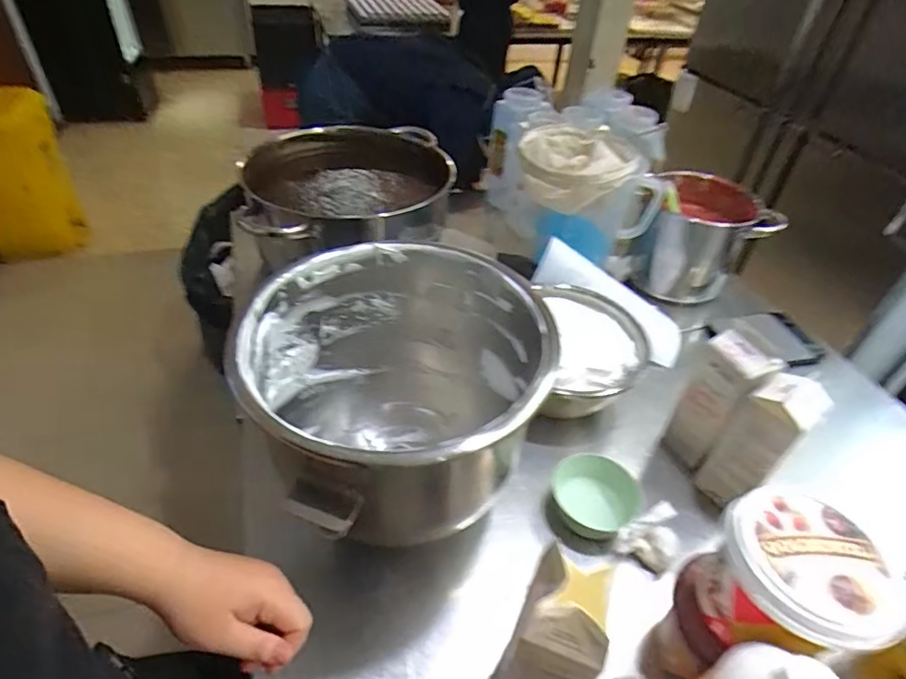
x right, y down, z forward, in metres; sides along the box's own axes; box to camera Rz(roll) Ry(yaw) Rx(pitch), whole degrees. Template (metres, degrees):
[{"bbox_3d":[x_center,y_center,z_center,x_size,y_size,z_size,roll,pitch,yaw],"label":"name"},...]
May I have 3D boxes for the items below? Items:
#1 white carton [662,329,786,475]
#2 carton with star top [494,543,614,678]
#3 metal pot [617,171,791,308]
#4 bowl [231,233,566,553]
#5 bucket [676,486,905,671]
[{"bbox_3d":[0.372,0.089,0.741,0.064,0.210,0.083,-23,48,-27],"label":"white carton"},{"bbox_3d":[0.086,0.271,0.461,0.072,0.208,0.066,11,42,8],"label":"carton with star top"},{"bbox_3d":[0.509,-0.214,1.118,0.253,0.208,0.205,7,42,3],"label":"metal pot"},{"bbox_3d":[-0.069,0.084,0.639,0.320,0.266,0.330,2,42,-2],"label":"bowl"},{"bbox_3d":[0.288,0.239,0.480,0.127,0.164,0.123,2,42,-2],"label":"bucket"}]

